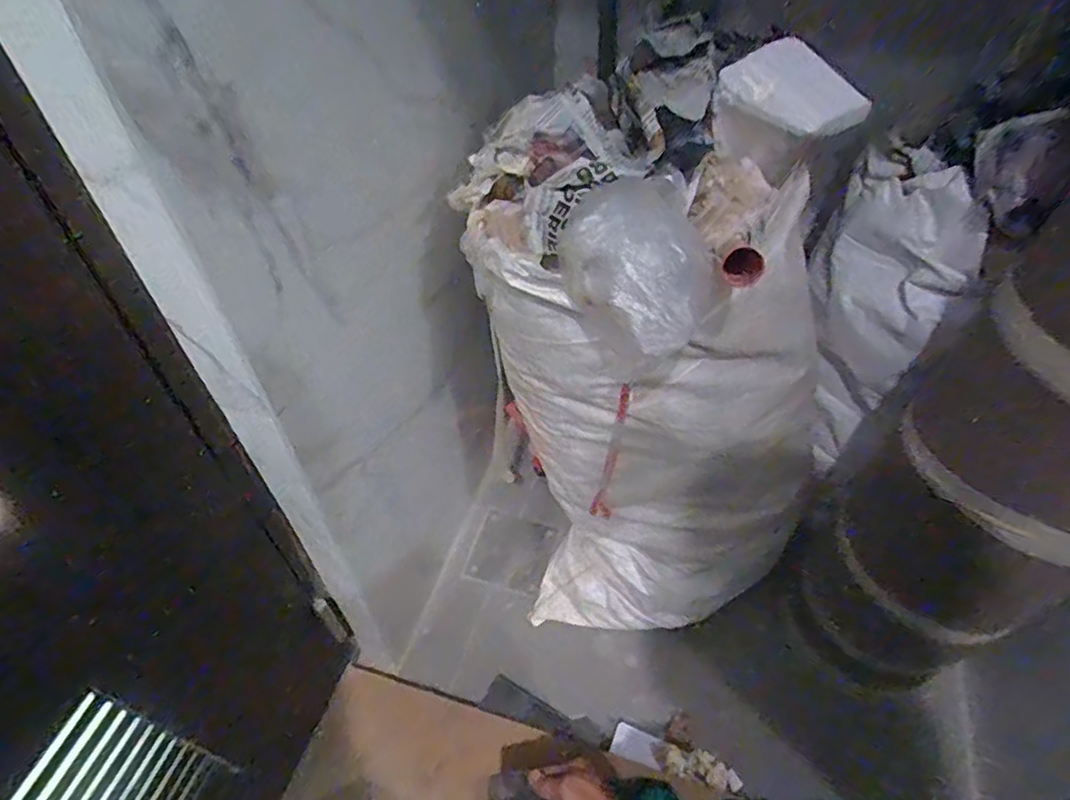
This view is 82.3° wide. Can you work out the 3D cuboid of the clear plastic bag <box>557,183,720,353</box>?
[{"bbox_3d":[0.083,-0.099,0.459,0.099,0.071,0.125,-30,56,-23],"label":"clear plastic bag"}]

